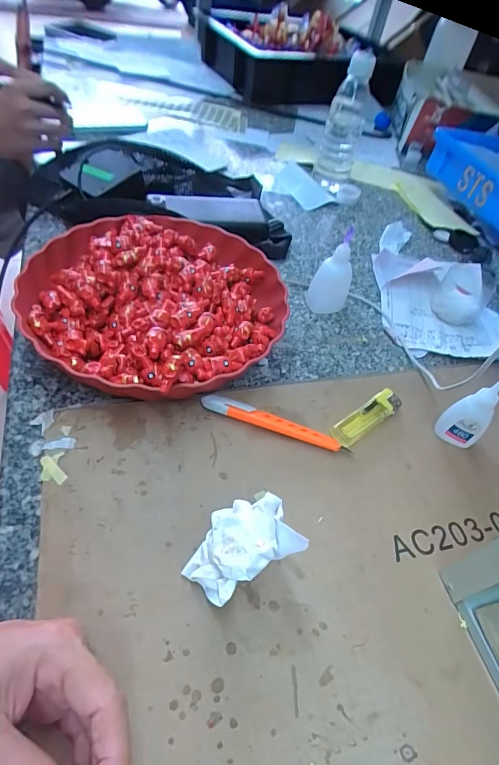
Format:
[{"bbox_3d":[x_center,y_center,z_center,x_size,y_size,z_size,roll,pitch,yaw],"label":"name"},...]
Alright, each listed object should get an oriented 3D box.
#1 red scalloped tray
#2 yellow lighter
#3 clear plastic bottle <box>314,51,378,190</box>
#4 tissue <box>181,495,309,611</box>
[{"bbox_3d":[-0.084,-0.080,0.410,0.228,0.063,0.235,29,52,18],"label":"red scalloped tray"},{"bbox_3d":[0.106,0.032,0.380,0.082,0.009,0.022,-29,58,-28],"label":"yellow lighter"},{"bbox_3d":[0.141,-0.385,0.638,0.057,0.179,0.050,12,49,4],"label":"clear plastic bottle"},{"bbox_3d":[-0.007,0.101,0.267,0.066,0.068,0.053,-13,54,-20],"label":"tissue"}]

